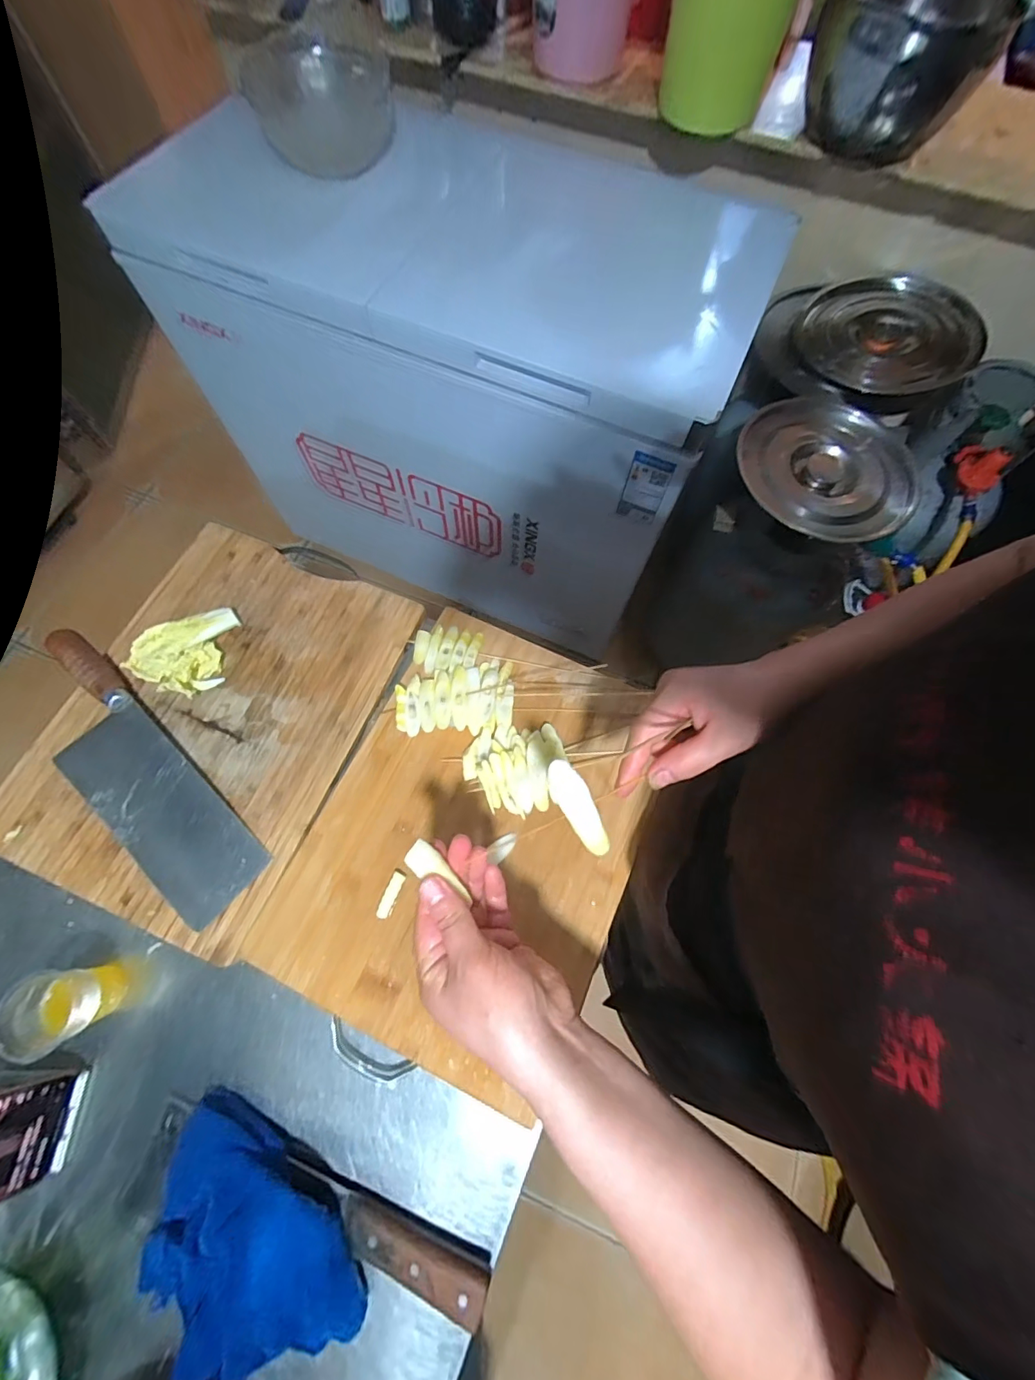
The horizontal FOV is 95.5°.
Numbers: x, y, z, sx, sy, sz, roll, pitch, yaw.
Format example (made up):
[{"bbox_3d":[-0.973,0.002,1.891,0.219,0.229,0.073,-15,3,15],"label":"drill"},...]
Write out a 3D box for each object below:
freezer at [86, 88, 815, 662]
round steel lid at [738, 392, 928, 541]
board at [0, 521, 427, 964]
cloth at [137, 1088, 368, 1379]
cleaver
[{"bbox_3d":[-0.109,-0.686,1.100,1.067,0.693,0.661,26,71,8],"label":"freezer"},{"bbox_3d":[0.513,-0.370,0.780,0.274,0.043,0.260,1,69,-2],"label":"round steel lid"},{"bbox_3d":[-0.313,0.023,0.489,0.285,0.018,0.386,22,71,8],"label":"board"},{"bbox_3d":[-0.203,0.422,0.343,0.186,0.040,0.130,27,72,10],"label":"cloth"},{"bbox_3d":[-0.374,0.077,0.452,0.316,0.031,0.086,43,76,14],"label":"cleaver"}]

